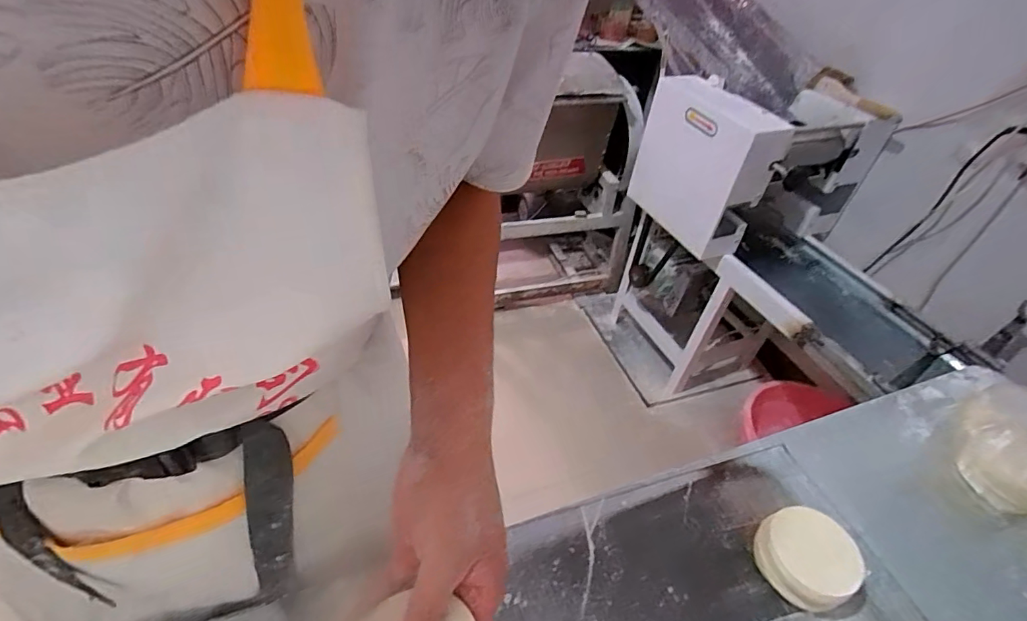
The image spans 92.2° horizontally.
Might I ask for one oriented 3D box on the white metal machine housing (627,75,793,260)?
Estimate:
[{"bbox_3d":[0.492,-0.384,1.319,0.139,0.358,0.376,-9,44,-17],"label":"white metal machine housing"}]

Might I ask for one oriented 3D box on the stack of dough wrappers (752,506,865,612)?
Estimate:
[{"bbox_3d":[0.293,0.246,0.495,0.083,0.057,0.086,-13,46,-21],"label":"stack of dough wrappers"}]

